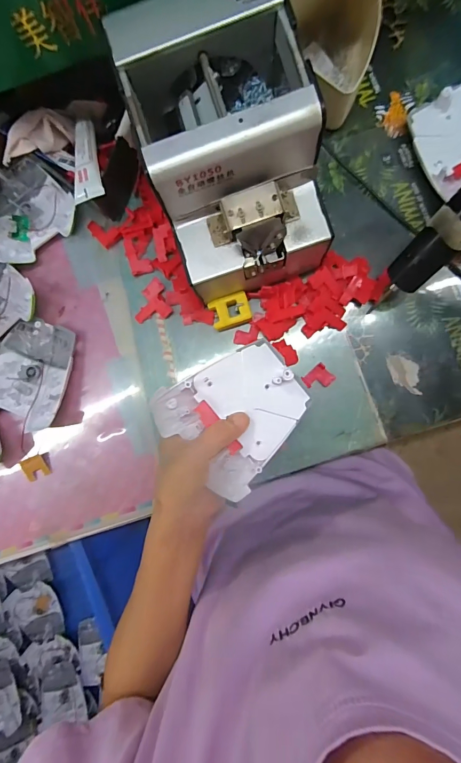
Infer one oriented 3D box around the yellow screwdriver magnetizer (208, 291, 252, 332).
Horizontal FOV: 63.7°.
[{"bbox_3d":[0.001,-0.069,0.375,0.039,0.017,0.029,-18,88,5],"label":"yellow screwdriver magnetizer"}]

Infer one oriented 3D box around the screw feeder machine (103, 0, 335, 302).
[{"bbox_3d":[0.001,-0.180,0.314,0.120,0.143,0.175,-18,88,5],"label":"screw feeder machine"}]

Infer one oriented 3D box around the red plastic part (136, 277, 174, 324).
[{"bbox_3d":[-0.083,-0.086,0.389,0.038,0.010,0.042,-9,89,6],"label":"red plastic part"}]

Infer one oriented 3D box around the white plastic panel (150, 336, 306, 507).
[{"bbox_3d":[0.004,0.022,0.289,0.096,0.015,0.104,45,94,4],"label":"white plastic panel"}]

